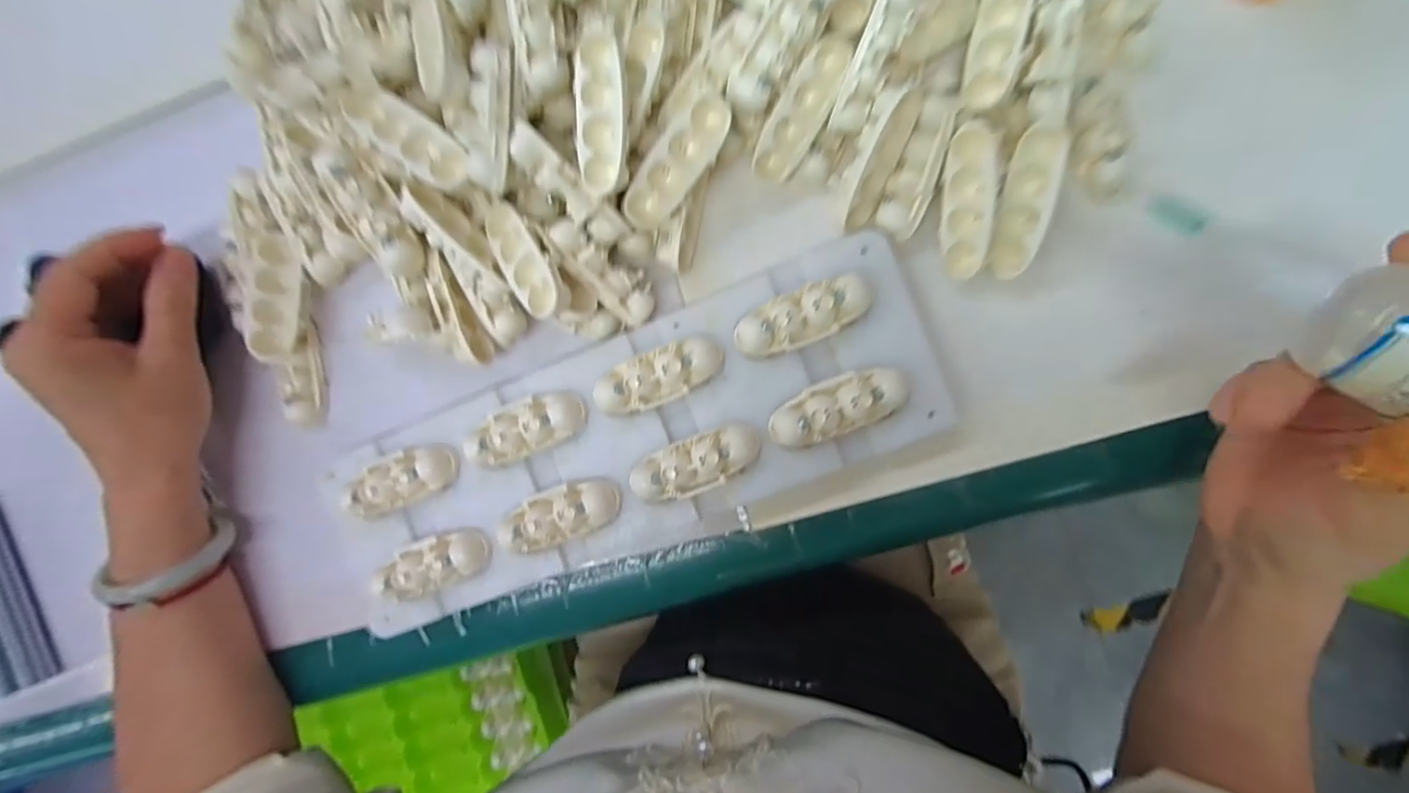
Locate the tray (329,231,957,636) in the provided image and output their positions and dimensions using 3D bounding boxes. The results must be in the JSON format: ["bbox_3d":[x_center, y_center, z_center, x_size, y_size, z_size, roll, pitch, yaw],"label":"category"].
[{"bbox_3d":[-0.043,0.026,0.296,0.312,0.035,0.103,-22,91,9],"label":"tray"}]

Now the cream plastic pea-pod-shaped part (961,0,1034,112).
[{"bbox_3d":[0.129,-0.161,0.259,0.019,0.013,0.066,12,96,7],"label":"cream plastic pea-pod-shaped part"}]

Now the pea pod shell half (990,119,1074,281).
[{"bbox_3d":[0.143,-0.086,0.264,0.018,0.015,0.064,10,108,7],"label":"pea pod shell half"}]

